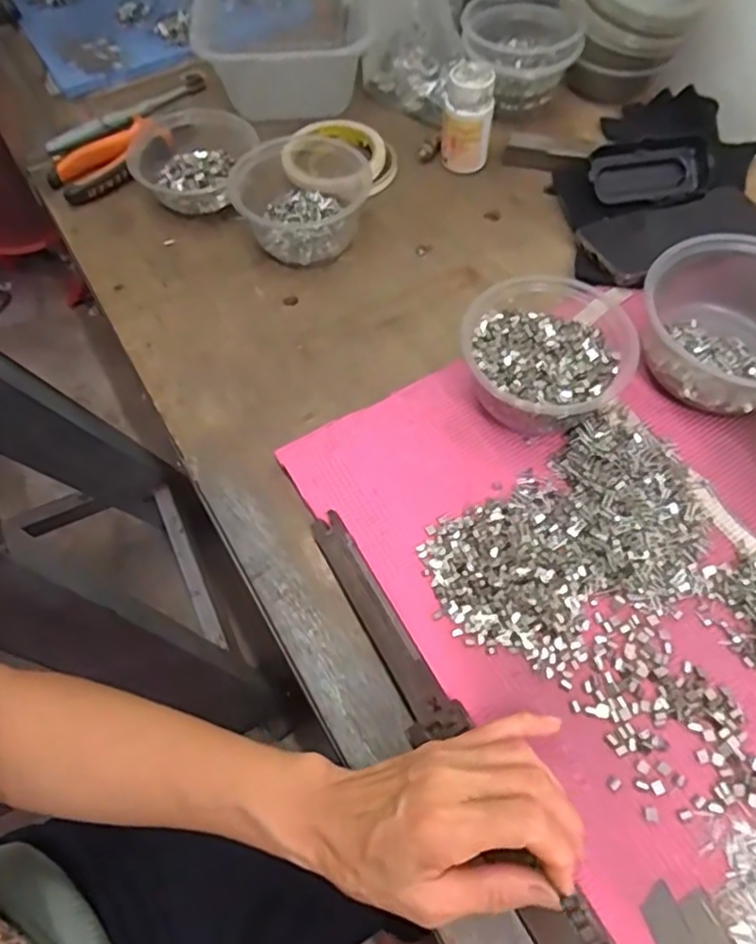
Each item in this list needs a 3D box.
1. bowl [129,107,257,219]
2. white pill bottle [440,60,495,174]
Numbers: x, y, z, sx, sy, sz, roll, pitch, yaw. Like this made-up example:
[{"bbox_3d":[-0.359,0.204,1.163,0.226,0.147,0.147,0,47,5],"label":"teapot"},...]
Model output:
[{"bbox_3d":[-0.177,-0.290,0.619,0.115,0.043,0.117,0,60,1],"label":"bowl"},{"bbox_3d":[0.082,-0.324,0.618,0.046,0.087,0.039,8,60,5],"label":"white pill bottle"}]

